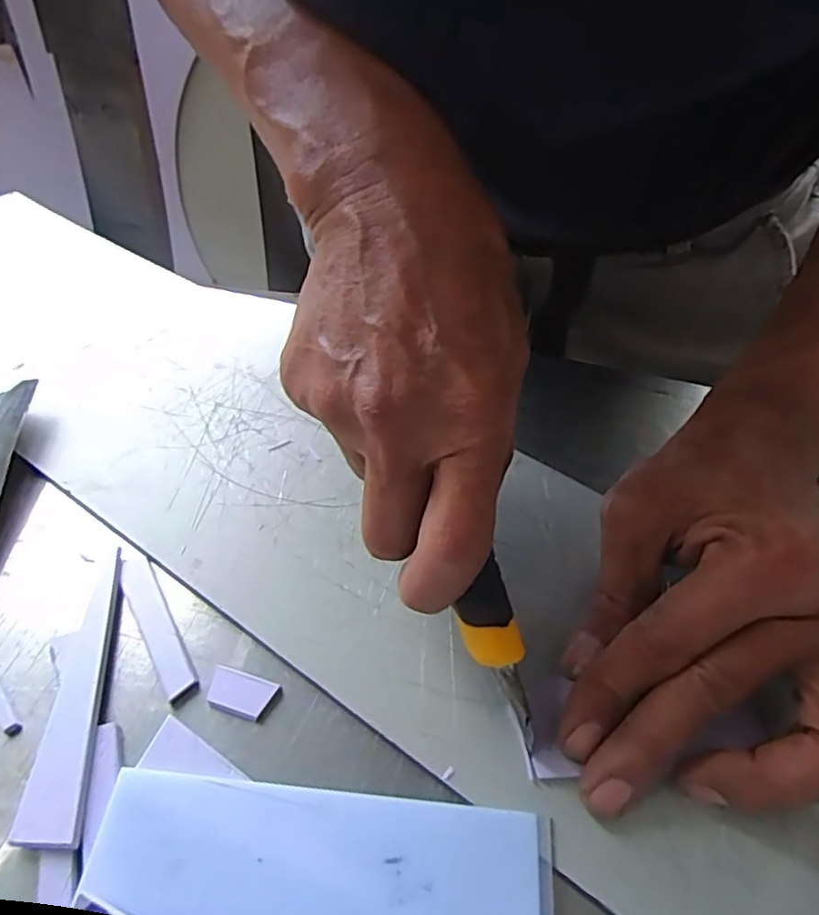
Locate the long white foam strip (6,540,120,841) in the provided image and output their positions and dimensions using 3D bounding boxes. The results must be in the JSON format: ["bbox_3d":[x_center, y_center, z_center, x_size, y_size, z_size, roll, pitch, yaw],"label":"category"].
[{"bbox_3d":[-0.115,0.079,0.225,0.018,0.005,0.099,-6,50,-5],"label":"long white foam strip"}]

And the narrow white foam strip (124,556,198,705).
[{"bbox_3d":[-0.095,0.062,0.242,0.011,0.004,0.062,-25,54,-19],"label":"narrow white foam strip"}]

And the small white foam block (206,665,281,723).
[{"bbox_3d":[-0.059,0.083,0.227,0.024,0.004,0.014,12,51,10],"label":"small white foam block"}]

